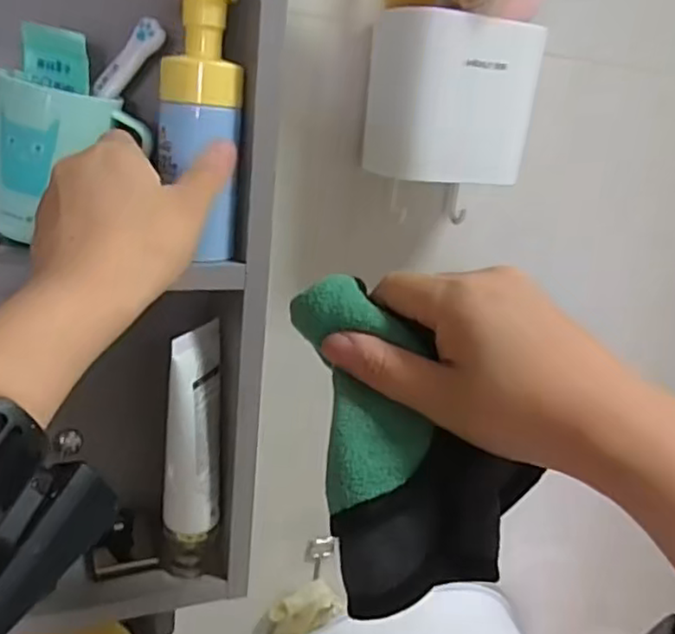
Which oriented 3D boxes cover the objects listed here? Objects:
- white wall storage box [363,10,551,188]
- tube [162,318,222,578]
[{"bbox_3d":[0.082,-0.158,0.485,0.105,0.108,0.084,-4,20,-31],"label":"white wall storage box"},{"bbox_3d":[-0.098,0.095,0.447,0.037,0.178,0.041,2,17,-12],"label":"tube"}]

